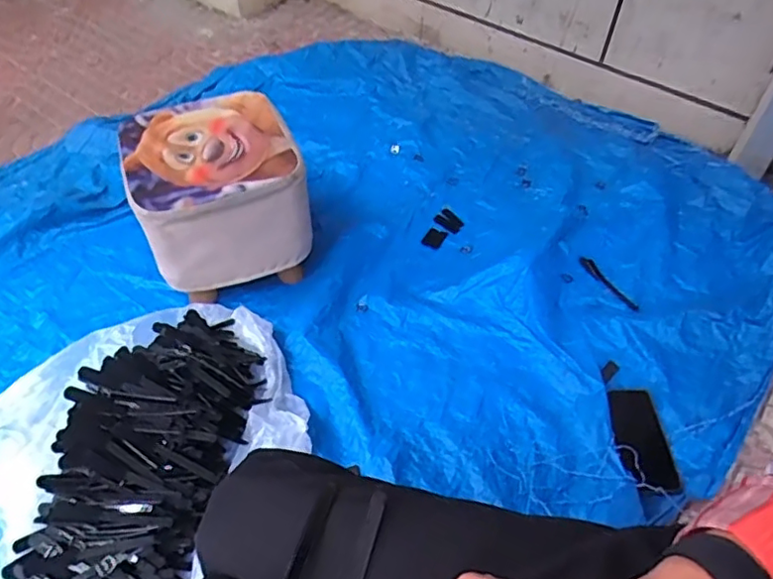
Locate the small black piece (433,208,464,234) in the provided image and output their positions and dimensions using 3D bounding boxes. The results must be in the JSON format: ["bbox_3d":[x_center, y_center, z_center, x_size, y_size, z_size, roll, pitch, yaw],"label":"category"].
[{"bbox_3d":[0.125,-0.136,1.145,0.059,0.006,0.041,35,60,26],"label":"small black piece"}]

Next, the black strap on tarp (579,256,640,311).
[{"bbox_3d":[0.402,-0.011,1.044,0.026,0.022,0.135,-31,57,-21],"label":"black strap on tarp"}]

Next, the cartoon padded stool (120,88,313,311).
[{"bbox_3d":[-0.278,-0.140,0.986,0.257,0.249,0.266,-19,52,-17],"label":"cartoon padded stool"}]

